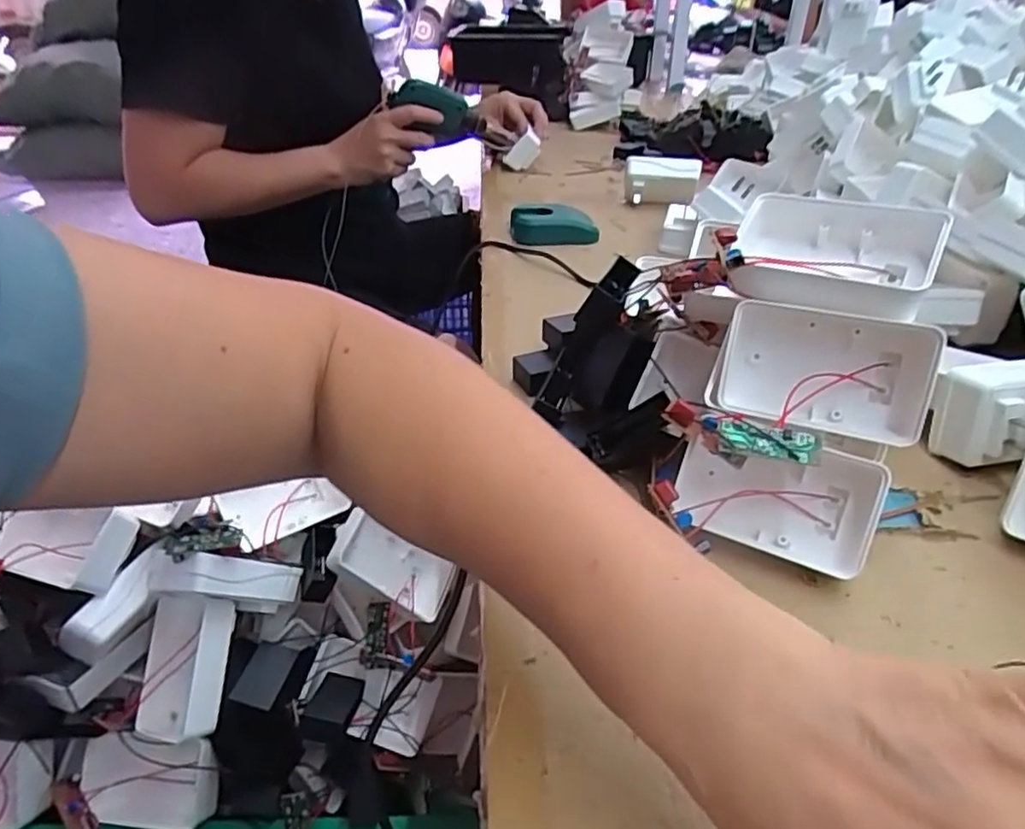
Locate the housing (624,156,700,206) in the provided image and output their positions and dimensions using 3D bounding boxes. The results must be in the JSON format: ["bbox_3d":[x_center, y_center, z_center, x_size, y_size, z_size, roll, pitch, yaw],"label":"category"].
[{"bbox_3d":[0.179,-0.281,0.806,0.087,0.056,0.032,9,35,13],"label":"housing"}]

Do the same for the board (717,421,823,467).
[{"bbox_3d":[0.120,0.013,0.311,0.046,0.006,0.017,9,66,18],"label":"board"}]

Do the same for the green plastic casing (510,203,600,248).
[{"bbox_3d":[0.043,-0.202,0.712,0.087,0.032,0.046,-6,34,-8],"label":"green plastic casing"}]

